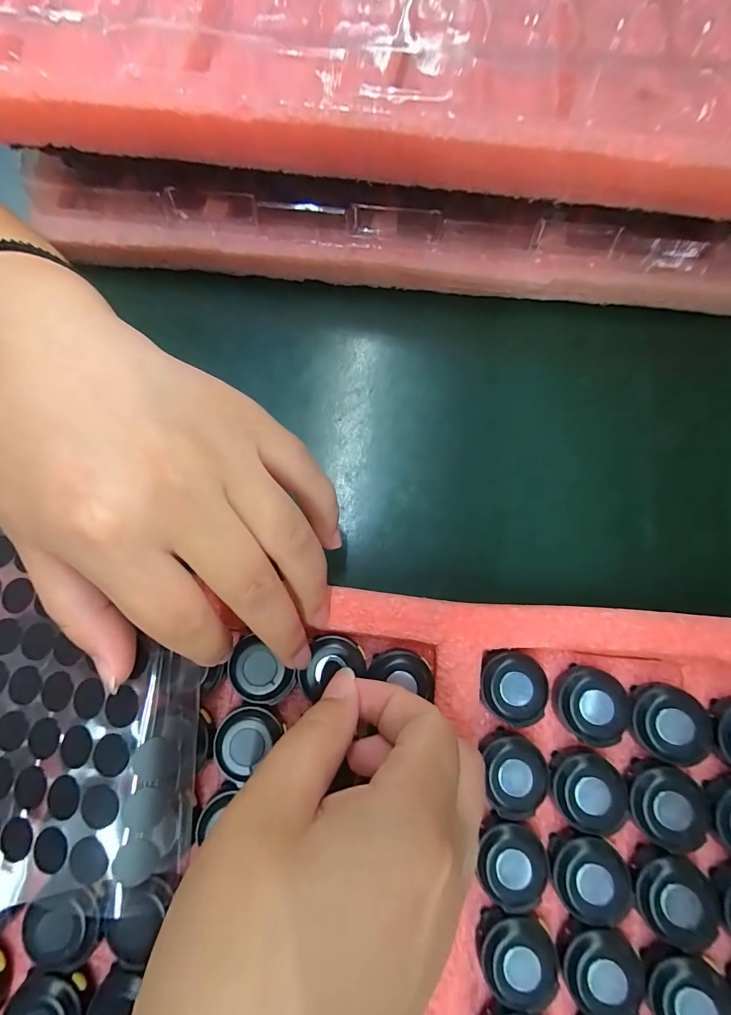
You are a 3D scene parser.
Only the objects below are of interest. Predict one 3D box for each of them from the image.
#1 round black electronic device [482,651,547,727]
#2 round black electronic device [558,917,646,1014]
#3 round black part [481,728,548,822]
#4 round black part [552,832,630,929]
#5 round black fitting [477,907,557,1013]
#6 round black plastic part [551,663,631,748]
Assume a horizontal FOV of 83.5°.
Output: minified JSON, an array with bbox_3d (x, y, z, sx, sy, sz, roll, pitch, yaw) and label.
[{"bbox_3d":[0.065,0.079,0.180,0.027,0.008,0.029,0,78,1],"label":"round black electronic device"},{"bbox_3d":[0.091,0.180,0.158,0.027,0.009,0.031,-43,81,-8],"label":"round black electronic device"},{"bbox_3d":[0.063,0.113,0.174,0.026,0.012,0.032,-8,78,-1],"label":"round black part"},{"bbox_3d":[0.090,0.148,0.163,0.028,0.009,0.029,0,78,1],"label":"round black part"},{"bbox_3d":[0.060,0.175,0.162,0.028,0.012,0.032,-18,78,-3],"label":"round black fitting"},{"bbox_3d":[0.098,0.086,0.179,0.028,0.012,0.030,0,78,1],"label":"round black plastic part"}]

